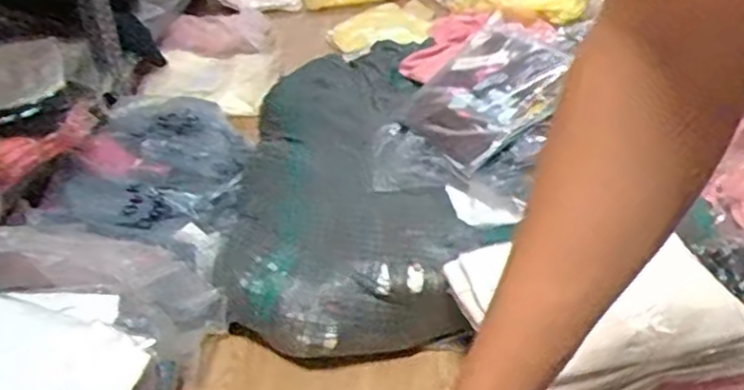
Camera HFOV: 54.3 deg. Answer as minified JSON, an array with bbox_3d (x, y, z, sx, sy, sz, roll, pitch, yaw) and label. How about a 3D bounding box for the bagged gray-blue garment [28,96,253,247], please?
[{"bbox_3d":[-0.357,-0.074,1.285,0.285,0.082,0.407,6,40,9],"label":"bagged gray-blue garment"}]

